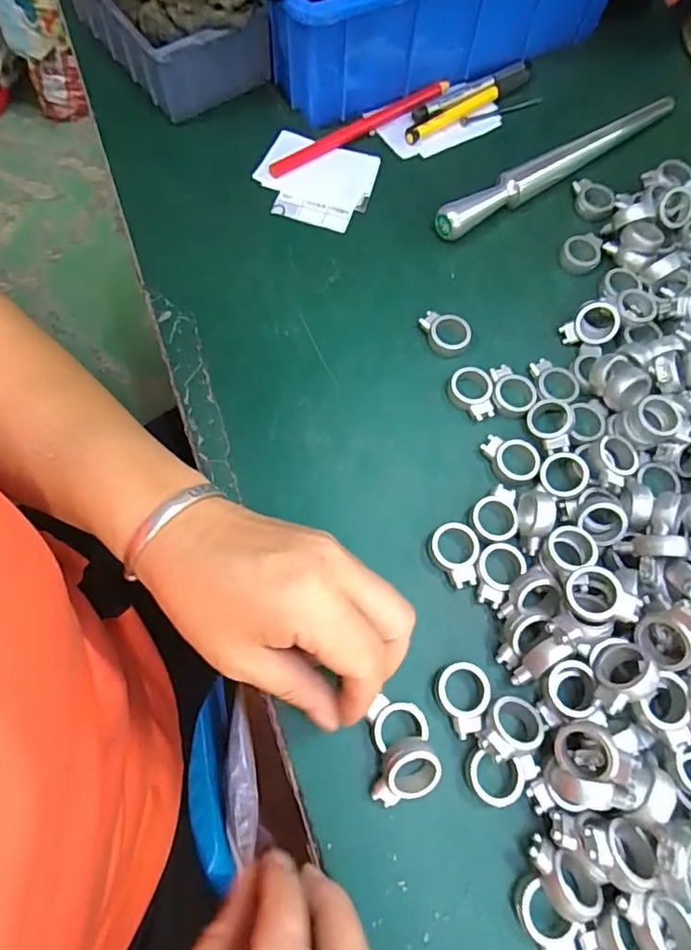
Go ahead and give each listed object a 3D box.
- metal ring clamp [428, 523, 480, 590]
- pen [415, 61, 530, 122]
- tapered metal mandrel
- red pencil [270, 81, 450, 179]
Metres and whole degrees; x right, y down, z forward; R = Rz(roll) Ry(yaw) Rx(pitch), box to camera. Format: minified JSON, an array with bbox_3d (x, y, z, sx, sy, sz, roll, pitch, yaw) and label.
[{"bbox_3d":[0.060,0.044,0.295,0.025,0.009,0.034,-7,70,-5],"label":"metal ring clamp"},{"bbox_3d":[0.100,-0.300,0.424,0.113,0.009,0.012,-30,74,-13],"label":"pen"},{"bbox_3d":[0.157,-0.226,0.394,0.229,0.022,0.018,-34,75,-14],"label":"tapered metal mandrel"},{"bbox_3d":[0.013,-0.256,0.400,0.159,0.009,0.011,-32,74,-13],"label":"red pencil"}]

